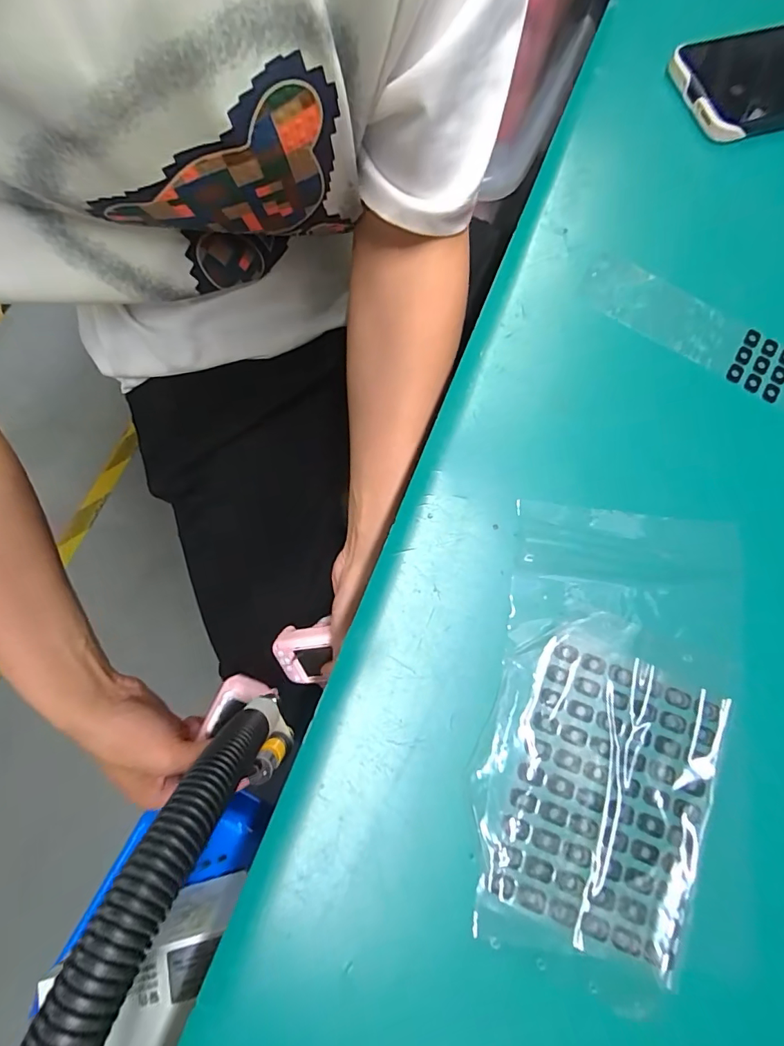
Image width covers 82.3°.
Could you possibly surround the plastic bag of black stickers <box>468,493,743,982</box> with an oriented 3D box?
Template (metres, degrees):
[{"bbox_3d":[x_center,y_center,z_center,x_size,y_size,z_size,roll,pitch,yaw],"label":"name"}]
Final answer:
[{"bbox_3d":[0.098,0.082,0.198,0.106,0.004,0.185,13,76,2],"label":"plastic bag of black stickers"}]

